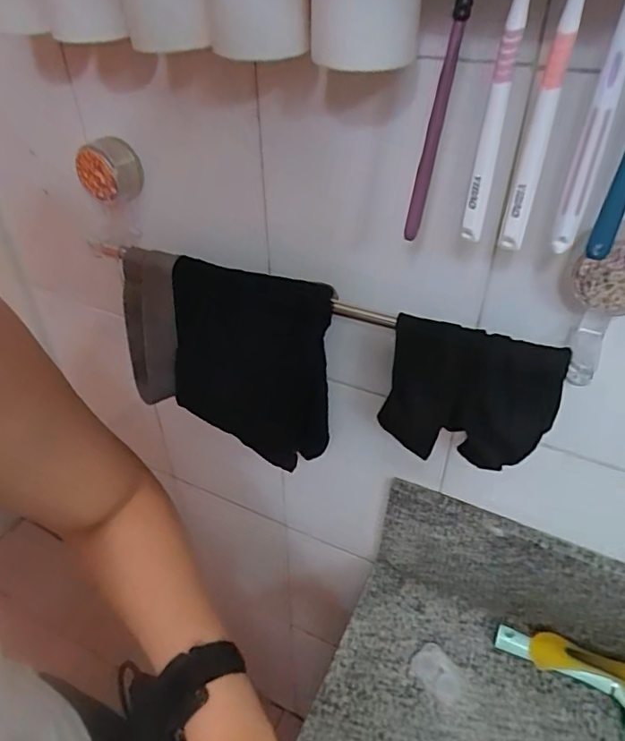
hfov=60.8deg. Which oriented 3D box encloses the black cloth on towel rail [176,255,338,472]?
[{"bbox_3d":[-0.062,-0.001,0.530,0.162,0.194,0.050,21,48,22],"label":"black cloth on towel rail"}]

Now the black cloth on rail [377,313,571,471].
[{"bbox_3d":[0.127,0.024,0.440,0.129,0.129,0.018,16,46,17],"label":"black cloth on rail"}]

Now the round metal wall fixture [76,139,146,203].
[{"bbox_3d":[-0.196,-0.195,0.514,0.053,0.055,0.038,17,46,18],"label":"round metal wall fixture"}]

